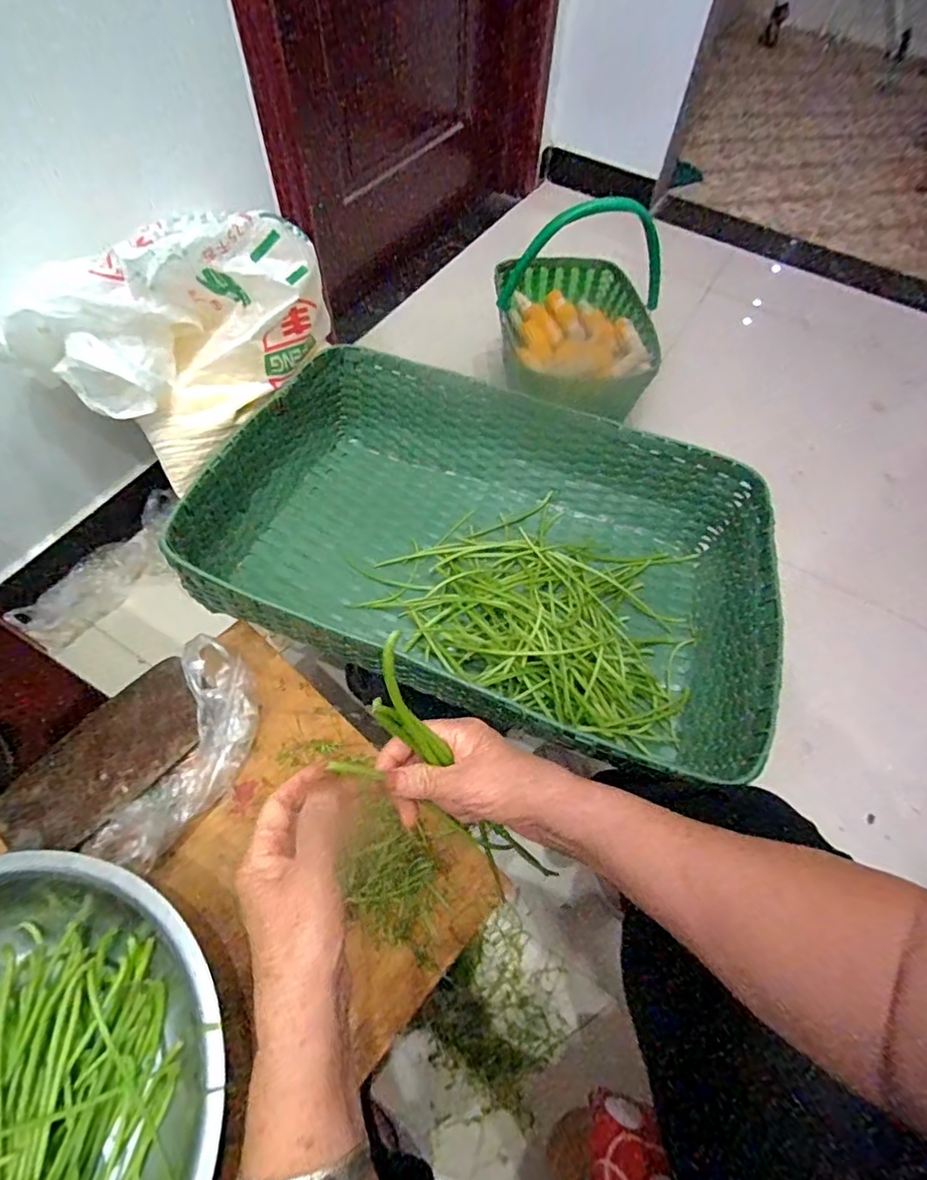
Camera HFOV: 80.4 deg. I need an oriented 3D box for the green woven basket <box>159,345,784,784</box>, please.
[{"bbox_3d":[0.041,-0.056,0.716,0.661,0.164,0.453,20,60,9],"label":"green woven basket"}]

